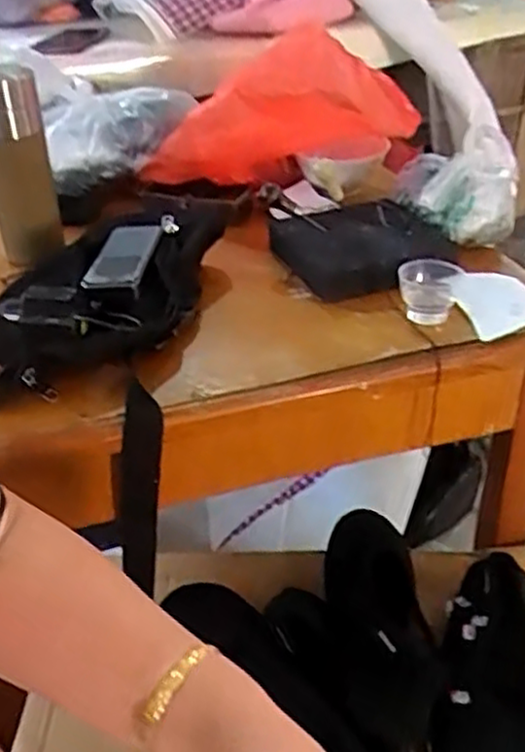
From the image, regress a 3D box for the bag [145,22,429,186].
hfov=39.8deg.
[{"bbox_3d":[0.011,-0.327,0.927,0.345,0.132,0.143,-11,33,15],"label":"bag"}]

